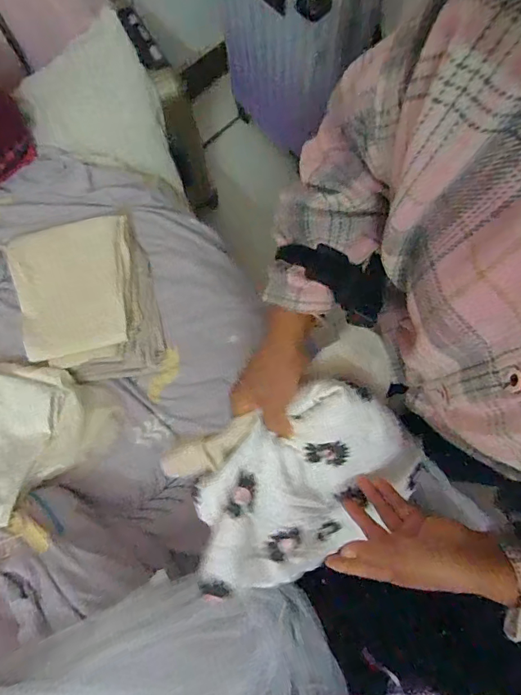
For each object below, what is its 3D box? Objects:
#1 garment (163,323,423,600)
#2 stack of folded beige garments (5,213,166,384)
[{"bbox_3d":[0.058,0.173,0.495,0.280,0.101,0.293,-31,118,-5],"label":"garment"},{"bbox_3d":[-0.352,-0.104,0.853,0.267,0.042,0.326,-14,75,-2],"label":"stack of folded beige garments"}]

